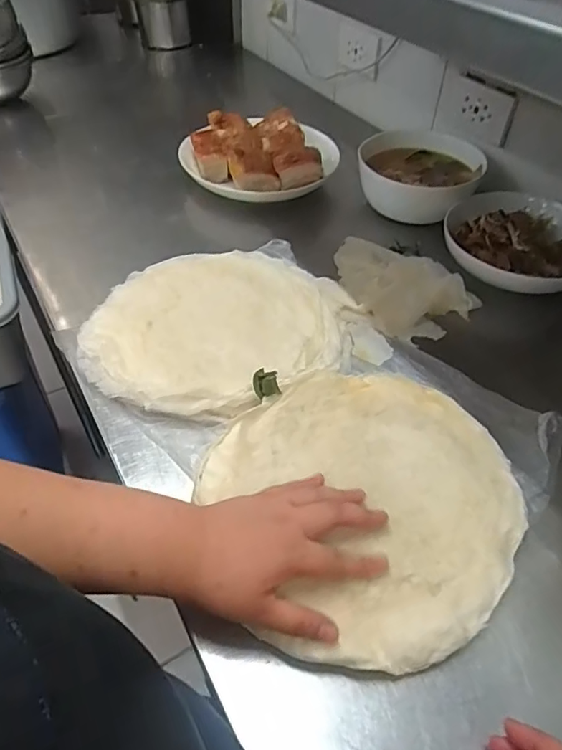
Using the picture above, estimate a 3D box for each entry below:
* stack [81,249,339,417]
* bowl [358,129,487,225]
[{"bbox_3d":[-0.077,-0.062,0.604,0.273,0.014,0.262,4,48,3],"label":"stack"},{"bbox_3d":[0.206,-0.296,0.794,0.172,0.077,0.156,19,50,16],"label":"bowl"}]

